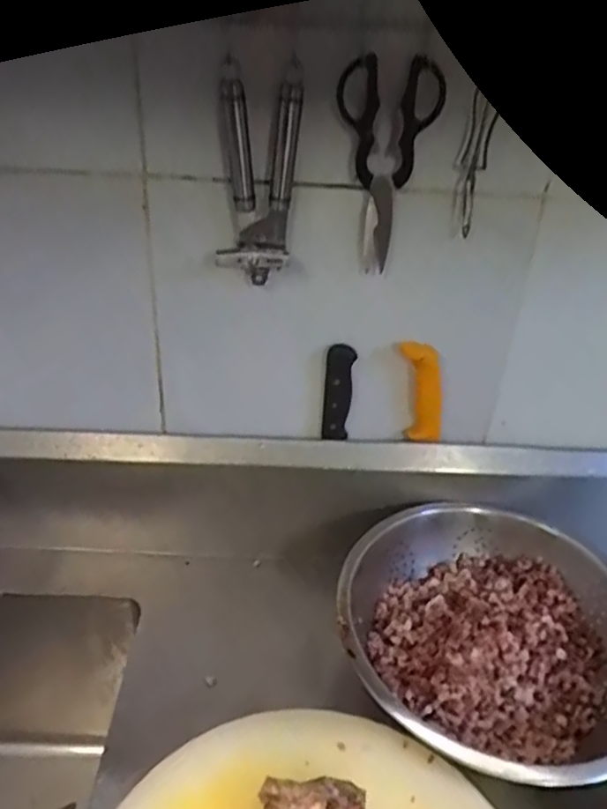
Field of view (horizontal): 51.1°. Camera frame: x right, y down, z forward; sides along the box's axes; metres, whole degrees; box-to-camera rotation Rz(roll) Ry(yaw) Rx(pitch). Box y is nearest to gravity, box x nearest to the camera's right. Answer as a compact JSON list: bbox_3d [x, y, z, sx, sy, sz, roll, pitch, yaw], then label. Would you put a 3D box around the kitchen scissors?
[{"bbox_3d":[0.061,-0.220,0.594,0.090,0.195,0.014,7,38,-14],"label":"kitchen scissors"}]

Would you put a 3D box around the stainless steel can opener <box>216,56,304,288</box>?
[{"bbox_3d":[-0.042,-0.209,0.591,0.072,0.186,0.030,-4,33,-11],"label":"stainless steel can opener"}]

